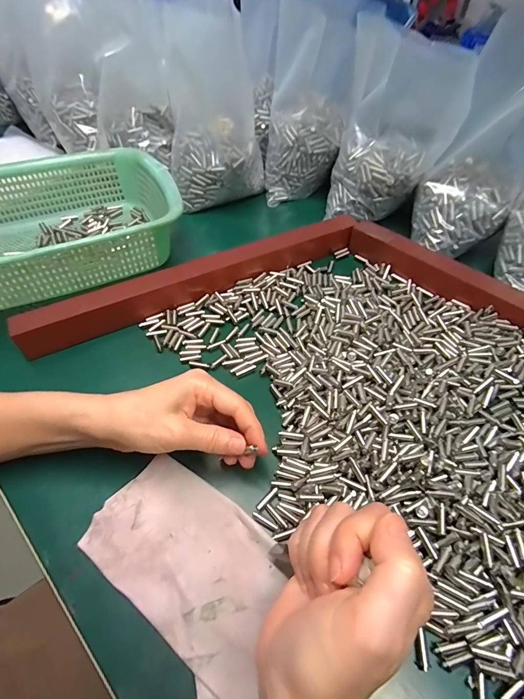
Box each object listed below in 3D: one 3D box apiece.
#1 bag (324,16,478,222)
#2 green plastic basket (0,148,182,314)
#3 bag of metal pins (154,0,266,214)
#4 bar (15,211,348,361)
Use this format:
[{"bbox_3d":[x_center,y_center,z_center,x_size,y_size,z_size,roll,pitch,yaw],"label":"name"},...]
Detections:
[{"bbox_3d":[0.159,-0.266,0.440,0.132,0.178,0.085,10,55,8],"label":"bag"},{"bbox_3d":[-0.252,-0.148,0.425,0.292,0.091,0.219,-23,57,-16],"label":"green plastic basket"},{"bbox_3d":[-0.067,-0.315,0.479,0.120,0.202,0.121,-1,54,-1],"label":"bag of metal pins"},{"bbox_3d":[-0.065,-0.085,0.405,0.387,0.043,0.029,-24,58,-16],"label":"bar"}]

